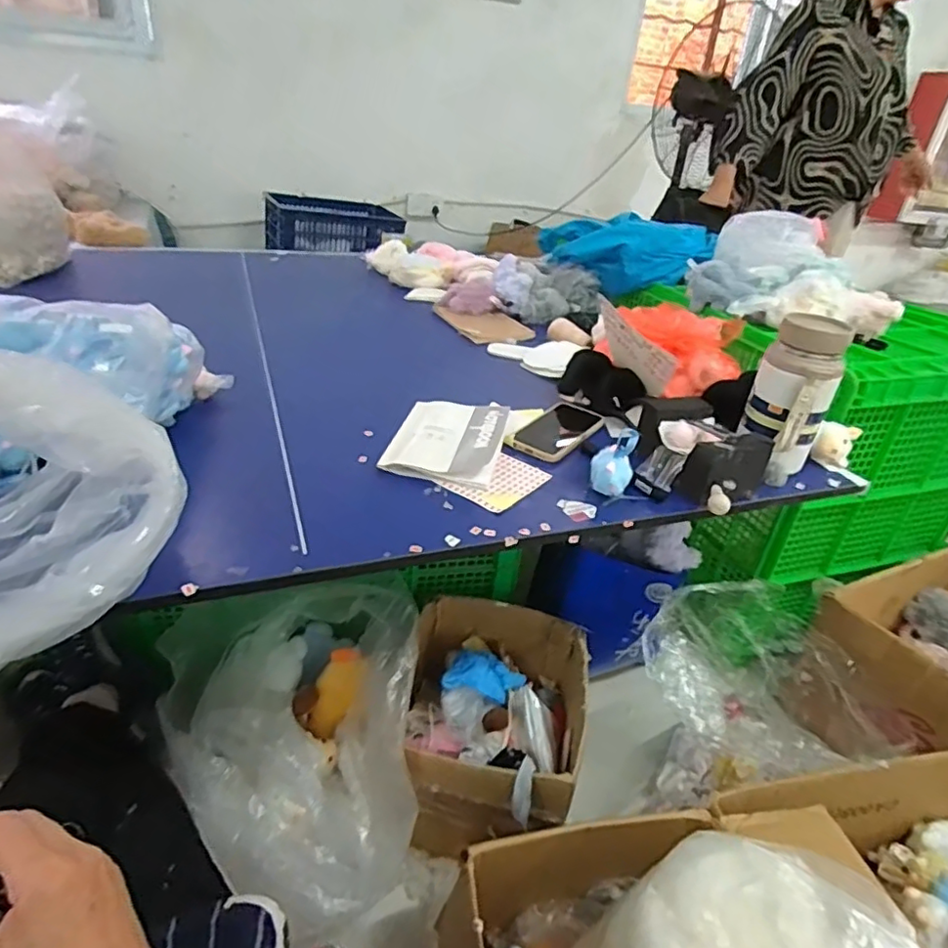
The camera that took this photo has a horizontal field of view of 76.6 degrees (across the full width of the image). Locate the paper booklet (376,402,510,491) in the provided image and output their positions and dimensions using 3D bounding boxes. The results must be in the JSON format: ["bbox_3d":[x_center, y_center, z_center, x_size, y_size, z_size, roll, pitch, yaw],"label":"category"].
[{"bbox_3d":[-0.032,-0.053,0.820,0.142,0.020,0.209,10,32,7],"label":"paper booklet"}]

